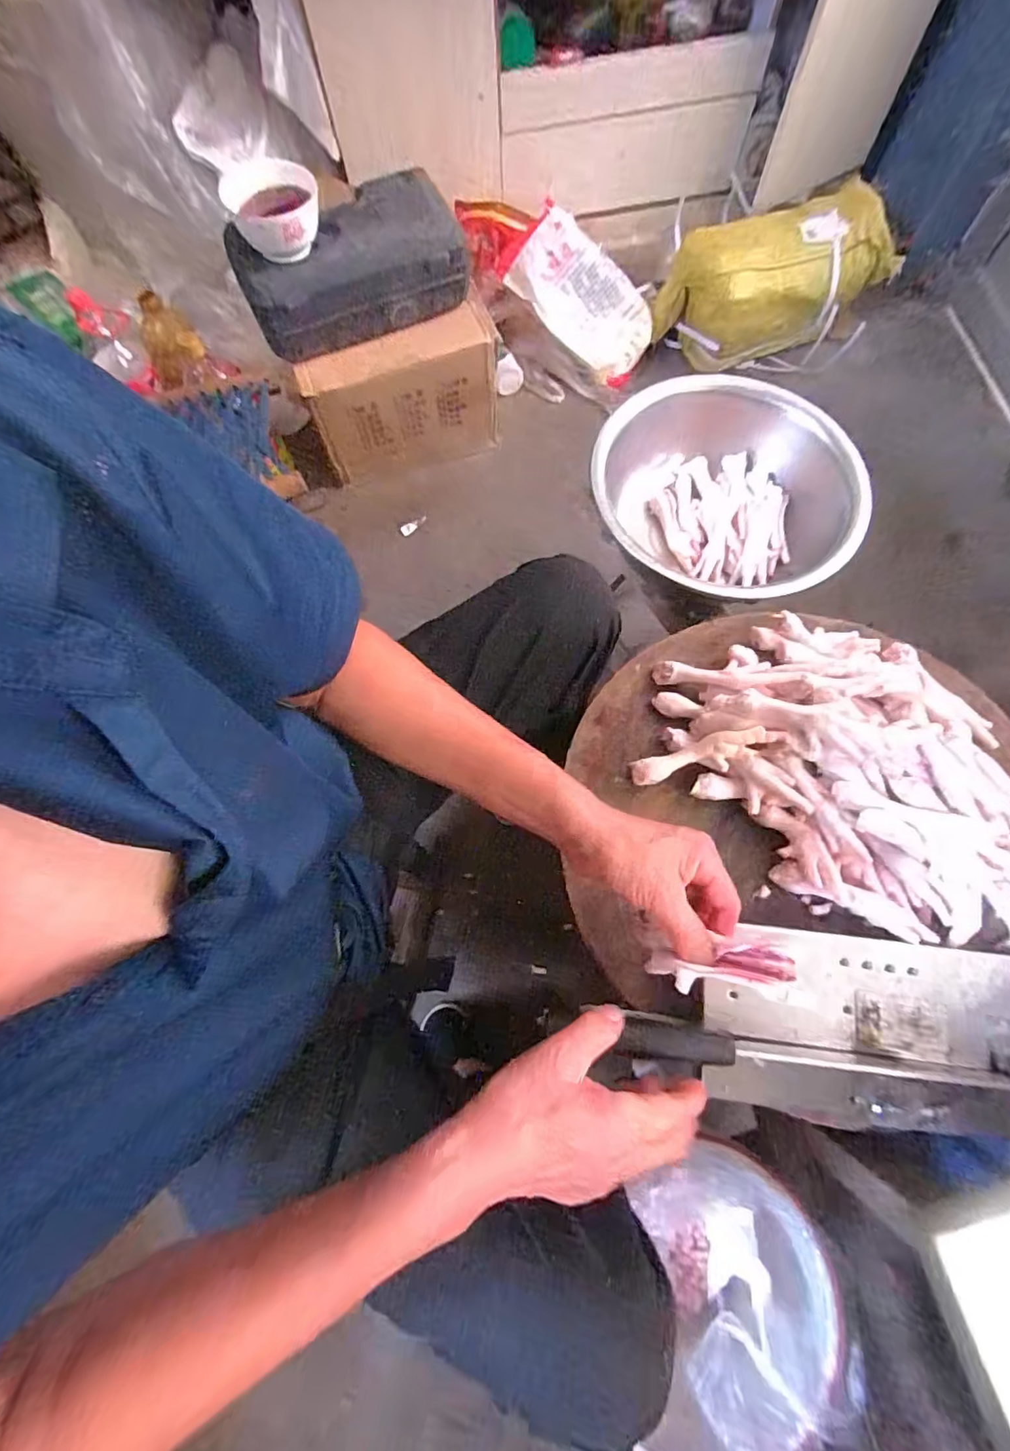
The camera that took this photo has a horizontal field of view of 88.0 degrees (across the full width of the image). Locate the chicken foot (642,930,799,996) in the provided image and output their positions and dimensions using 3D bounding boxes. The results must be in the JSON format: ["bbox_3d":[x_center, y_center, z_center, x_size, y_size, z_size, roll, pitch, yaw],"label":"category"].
[{"bbox_3d":[0.135,0.156,0.340,0.094,0.014,0.026,-20,69,32],"label":"chicken foot"}]

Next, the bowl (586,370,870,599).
[{"bbox_3d":[0.270,-0.273,0.654,0.293,0.131,0.296,-1,72,2],"label":"bowl"}]

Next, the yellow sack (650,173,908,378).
[{"bbox_3d":[0.522,-0.861,1.012,0.433,0.210,0.160,-3,72,1],"label":"yellow sack"}]

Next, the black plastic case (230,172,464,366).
[{"bbox_3d":[-0.233,-0.698,0.806,0.326,0.122,0.147,-26,73,-6],"label":"black plastic case"}]

